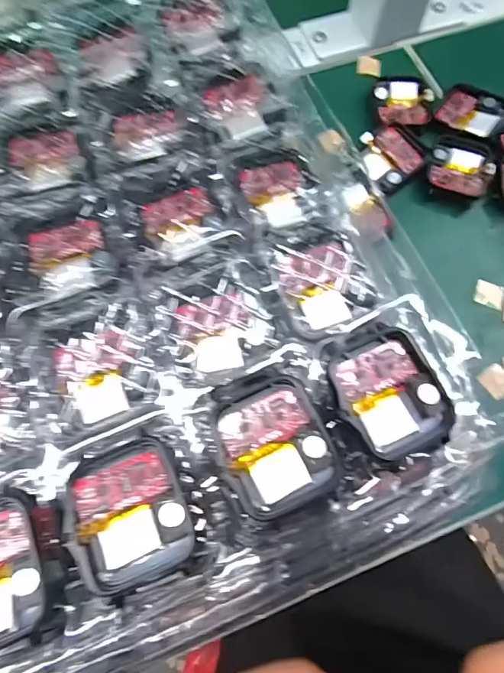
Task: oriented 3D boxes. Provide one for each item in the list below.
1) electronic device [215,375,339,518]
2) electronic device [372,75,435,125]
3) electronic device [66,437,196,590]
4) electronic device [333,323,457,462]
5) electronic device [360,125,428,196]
[{"bbox_3d":[0.007,0.038,0.151,0.035,0.006,0.043,-23,72,-9],"label":"electronic device"},{"bbox_3d":[0.101,-0.158,0.290,0.035,0.007,0.042,0,70,-1],"label":"electronic device"},{"bbox_3d":[-0.041,0.058,0.145,0.037,0.007,0.043,-20,72,-8],"label":"electronic device"},{"bbox_3d":[0.051,0.021,0.157,0.038,0.007,0.043,-26,72,-10],"label":"electronic device"},{"bbox_3d":[0.088,-0.114,0.274,0.036,0.007,0.039,-31,73,-11],"label":"electronic device"}]

